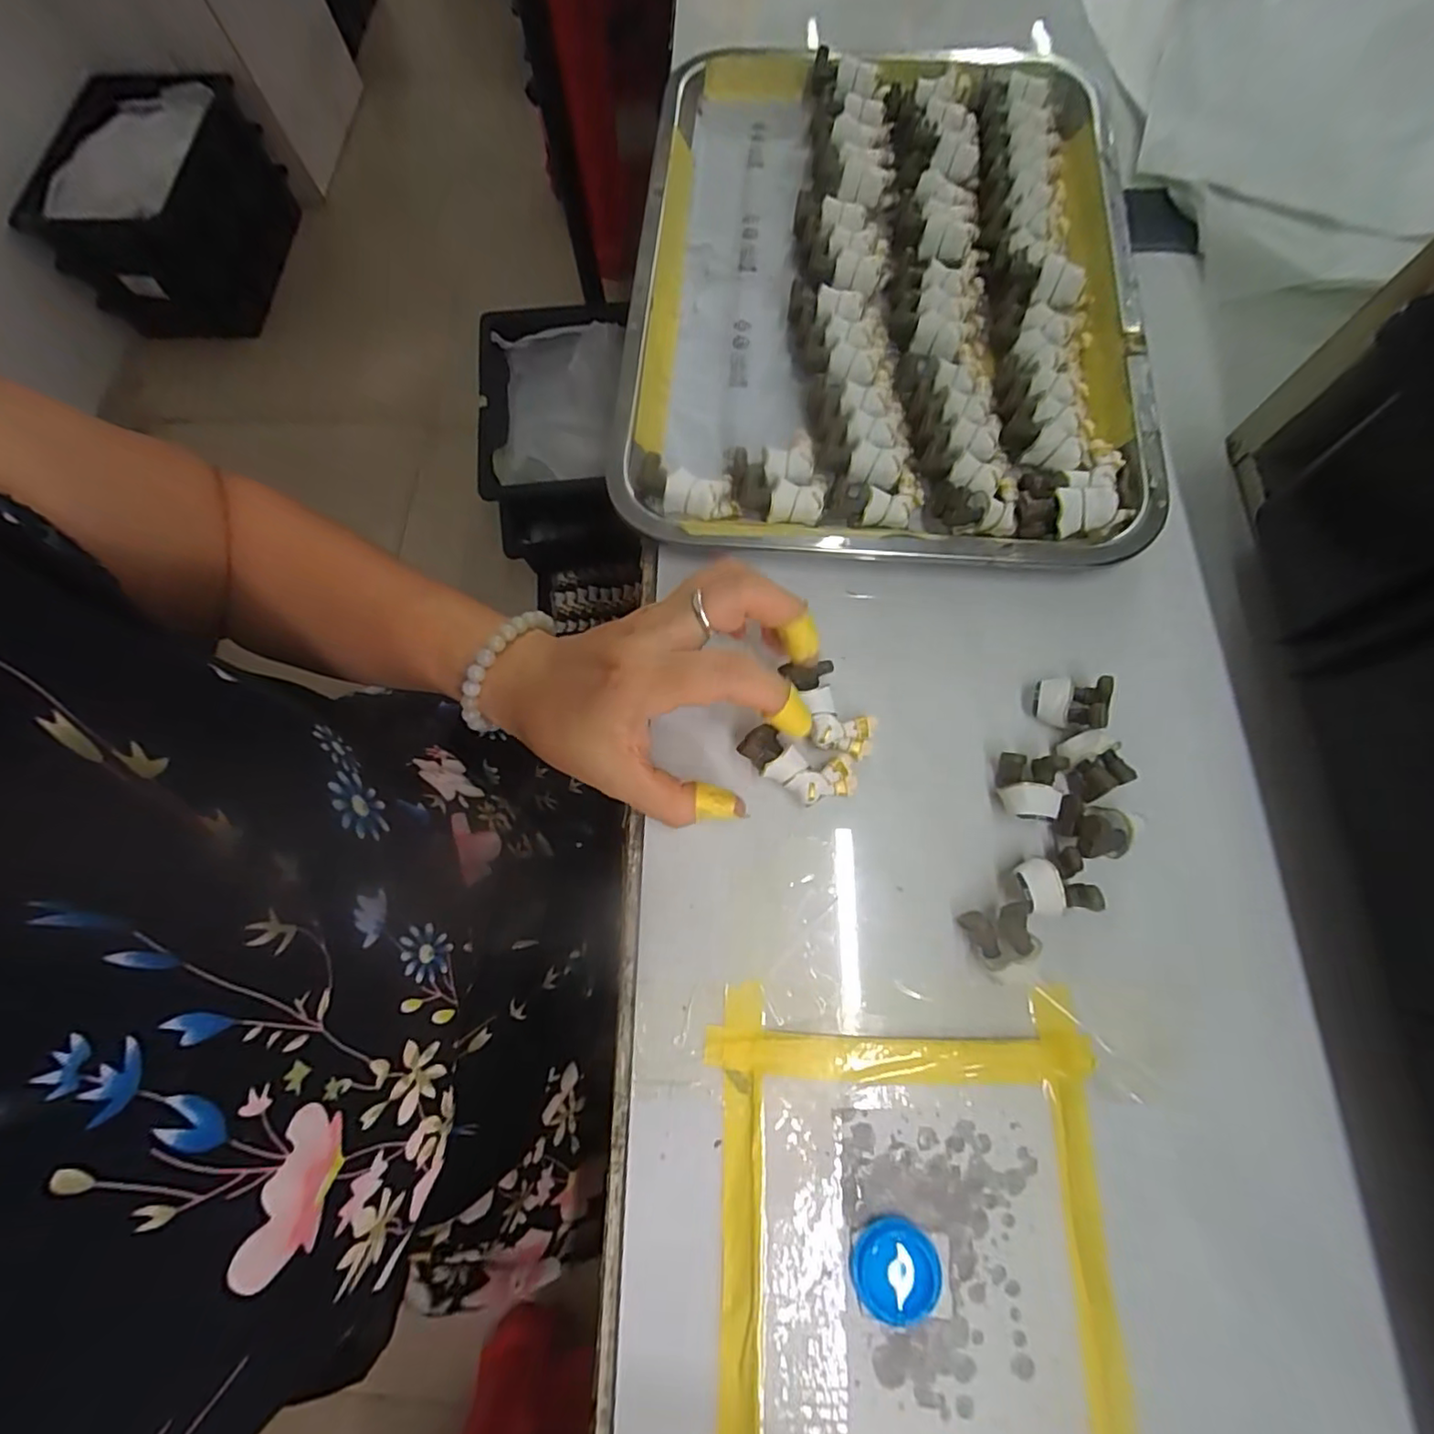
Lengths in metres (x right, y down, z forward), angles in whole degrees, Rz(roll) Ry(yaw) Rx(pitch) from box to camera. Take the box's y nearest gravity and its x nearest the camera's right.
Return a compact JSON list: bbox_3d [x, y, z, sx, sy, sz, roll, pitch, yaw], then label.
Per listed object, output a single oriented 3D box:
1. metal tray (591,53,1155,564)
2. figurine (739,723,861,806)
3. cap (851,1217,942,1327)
[{"bbox_3d":[0.085,-0.244,0.333,0.259,0.030,0.356,5,73,4],"label":"metal tray"},{"bbox_3d":[0.034,0.022,0.253,0.053,0.011,0.022,23,74,-11],"label":"figurine"},{"bbox_3d":[0.062,0.192,0.210,0.029,0.008,0.030,-1,73,2],"label":"cap"}]

